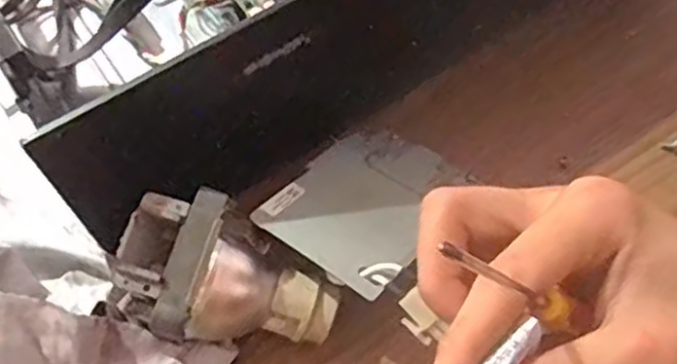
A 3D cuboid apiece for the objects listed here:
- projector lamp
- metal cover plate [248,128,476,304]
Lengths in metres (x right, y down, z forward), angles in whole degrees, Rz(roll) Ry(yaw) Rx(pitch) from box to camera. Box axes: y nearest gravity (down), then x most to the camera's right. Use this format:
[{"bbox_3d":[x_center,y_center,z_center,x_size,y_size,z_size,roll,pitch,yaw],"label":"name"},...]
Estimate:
[{"bbox_3d":[-0.043,0.044,0.295,0.080,0.062,0.060,15,61,11],"label":"projector lamp"},{"bbox_3d":[0.015,0.006,0.323,0.063,0.008,0.102,28,42,18],"label":"metal cover plate"}]

